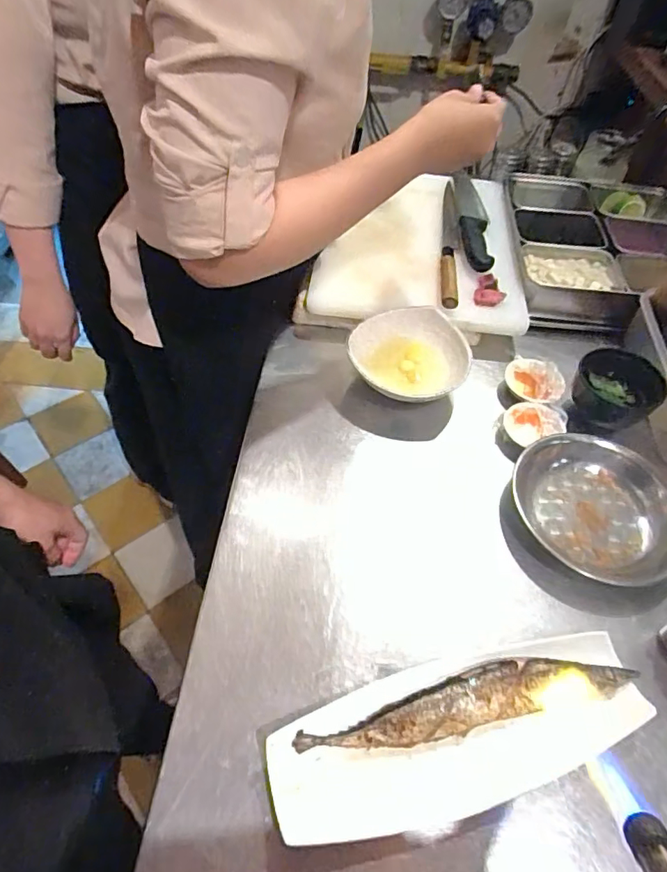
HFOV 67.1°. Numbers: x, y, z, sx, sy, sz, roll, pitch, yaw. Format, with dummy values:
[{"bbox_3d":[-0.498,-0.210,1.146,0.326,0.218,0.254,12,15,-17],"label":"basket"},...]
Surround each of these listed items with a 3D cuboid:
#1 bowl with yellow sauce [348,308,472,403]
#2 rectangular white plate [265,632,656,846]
[{"bbox_3d":[0.093,-0.097,0.631,0.139,0.059,0.137,2,52,-3],"label":"bowl with yellow sauce"},{"bbox_3d":[0.099,0.235,0.397,0.293,0.035,0.100,-11,54,-13],"label":"rectangular white plate"}]

